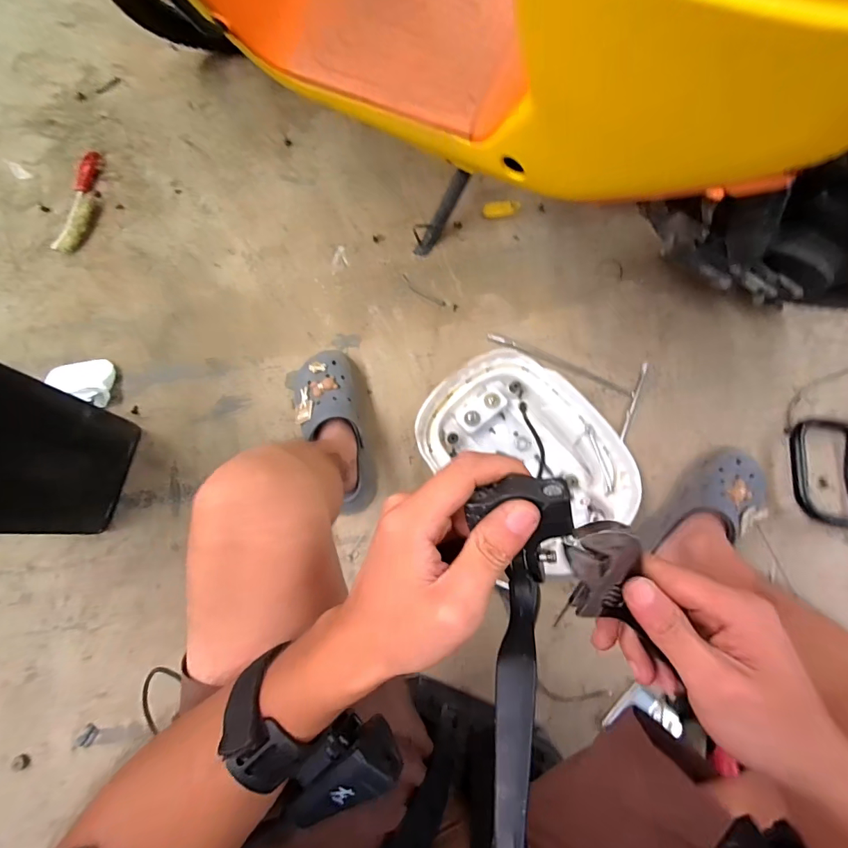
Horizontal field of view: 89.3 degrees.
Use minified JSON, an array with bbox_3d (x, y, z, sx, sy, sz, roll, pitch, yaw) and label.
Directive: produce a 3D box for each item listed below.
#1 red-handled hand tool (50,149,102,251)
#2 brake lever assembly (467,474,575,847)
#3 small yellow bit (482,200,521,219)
[{"bbox_3d":[-0.686,-0.450,0.864,0.054,0.017,0.241,4,77,2],"label":"red-handled hand tool"},{"bbox_3d":[0.038,0.104,0.206,0.047,0.066,0.149,9,69,3],"label":"brake lever assembly"},{"bbox_3d":[0.153,-0.422,0.847,0.074,0.014,0.030,-11,77,-2],"label":"small yellow bit"}]

